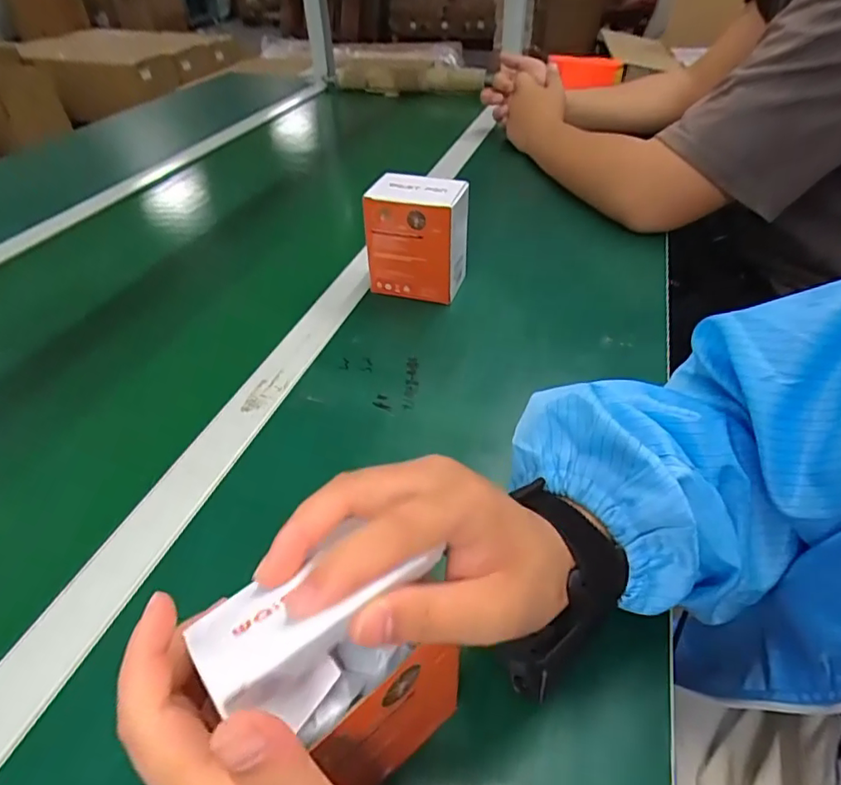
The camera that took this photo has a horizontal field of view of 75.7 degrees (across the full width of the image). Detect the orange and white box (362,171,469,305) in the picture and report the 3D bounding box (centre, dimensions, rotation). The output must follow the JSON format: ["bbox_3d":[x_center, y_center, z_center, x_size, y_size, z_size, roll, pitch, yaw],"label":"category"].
[{"bbox_3d":[0.001,-0.153,0.546,0.095,0.109,0.066,13,44,16],"label":"orange and white box"}]

